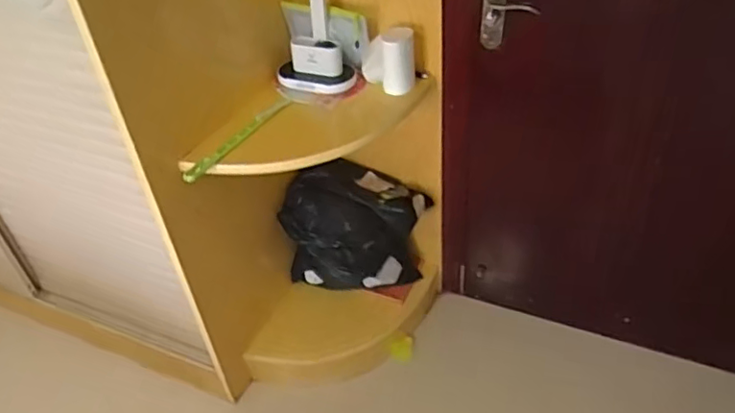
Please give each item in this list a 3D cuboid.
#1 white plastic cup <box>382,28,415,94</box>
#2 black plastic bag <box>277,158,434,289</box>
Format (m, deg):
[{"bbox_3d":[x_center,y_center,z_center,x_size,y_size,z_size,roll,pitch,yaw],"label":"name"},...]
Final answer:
[{"bbox_3d":[0.069,-0.322,1.314,0.070,0.135,0.063,3,40,9],"label":"white plastic cup"},{"bbox_3d":[-0.037,0.050,1.702,0.404,0.339,0.240,-11,40,-7],"label":"black plastic bag"}]

